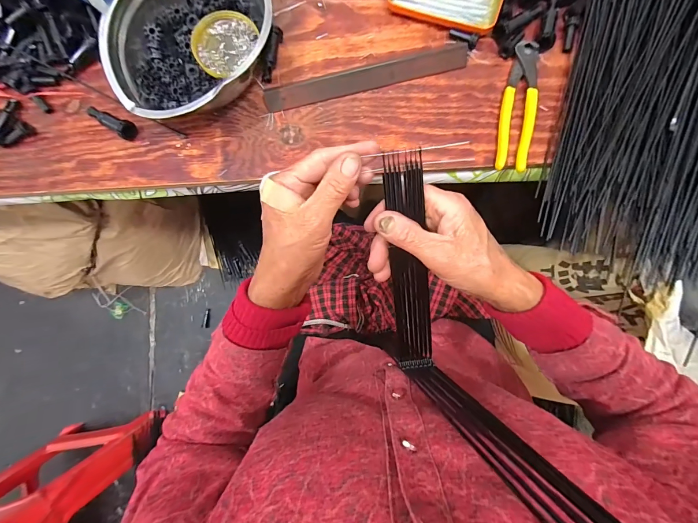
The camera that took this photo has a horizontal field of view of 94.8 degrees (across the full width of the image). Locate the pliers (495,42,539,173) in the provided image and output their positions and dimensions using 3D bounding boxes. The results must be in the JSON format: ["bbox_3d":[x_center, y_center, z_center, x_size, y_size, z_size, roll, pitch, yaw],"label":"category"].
[{"bbox_3d":[0.216,-0.196,0.409,0.042,0.015,0.163,10,86,3],"label":"pliers"}]

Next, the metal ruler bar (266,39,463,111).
[{"bbox_3d":[0.022,-0.240,0.417,0.264,0.016,0.027,-13,85,1],"label":"metal ruler bar"}]

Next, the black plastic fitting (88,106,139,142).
[{"bbox_3d":[-0.317,-0.190,0.427,0.075,0.030,0.023,35,88,4],"label":"black plastic fitting"}]

